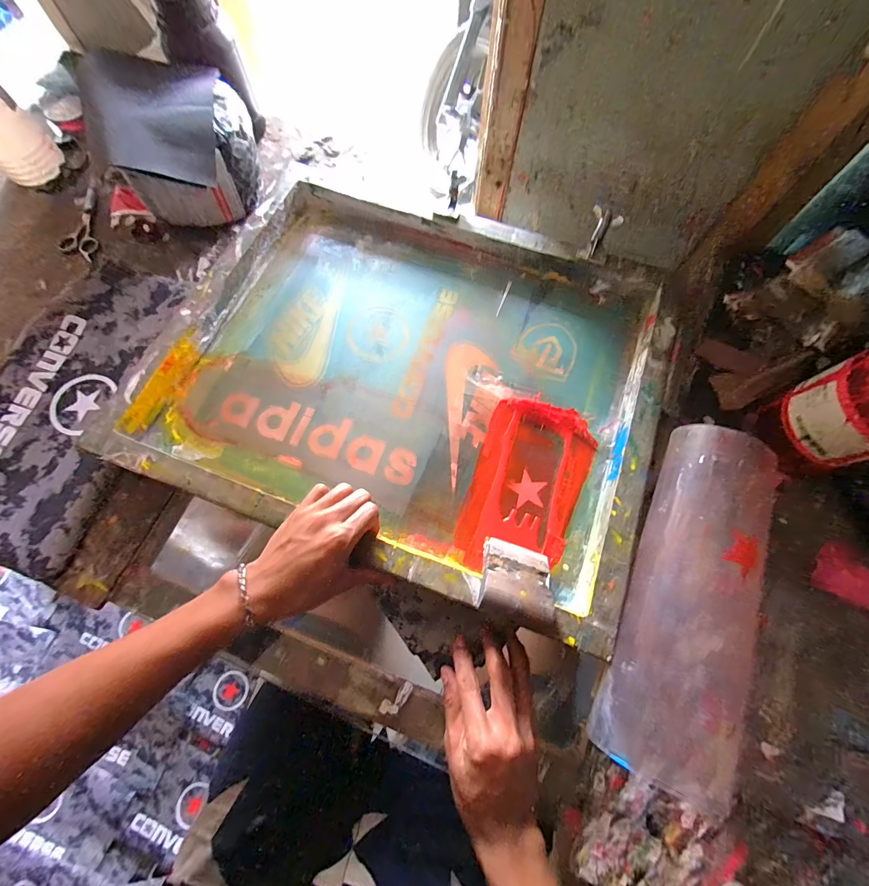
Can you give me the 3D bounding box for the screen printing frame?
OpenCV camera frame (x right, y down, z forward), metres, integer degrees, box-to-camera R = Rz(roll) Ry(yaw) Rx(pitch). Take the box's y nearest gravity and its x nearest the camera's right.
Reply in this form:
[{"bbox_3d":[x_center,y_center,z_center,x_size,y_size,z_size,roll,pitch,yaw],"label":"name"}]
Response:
[{"bbox_3d":[-0.021,-0.088,0.458,0.532,0.051,0.437,19,70,6],"label":"screen printing frame"}]

